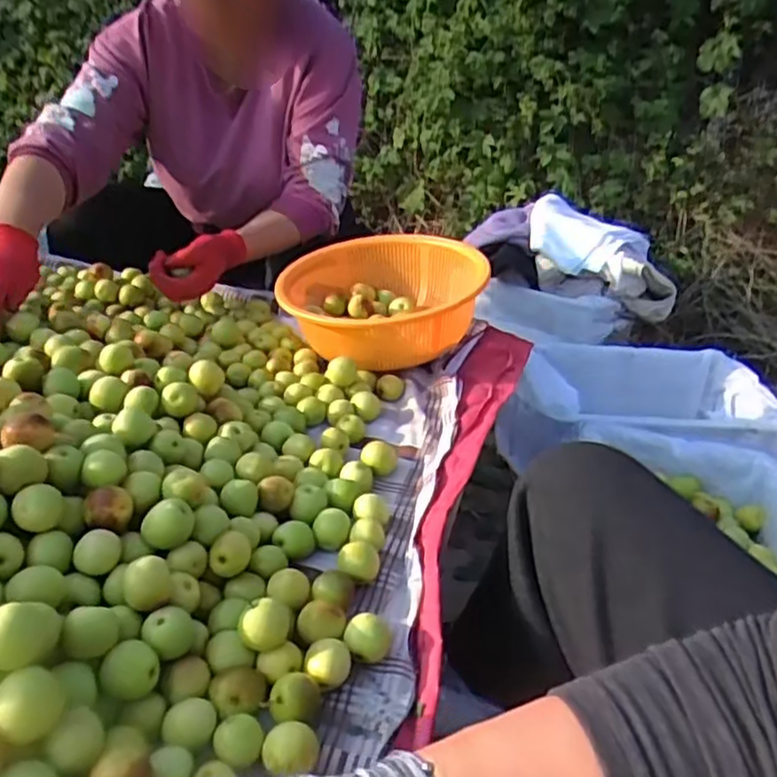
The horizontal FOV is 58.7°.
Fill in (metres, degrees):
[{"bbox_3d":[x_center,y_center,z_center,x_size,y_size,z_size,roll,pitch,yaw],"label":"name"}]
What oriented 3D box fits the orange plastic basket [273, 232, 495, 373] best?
[{"bbox_3d":[-0.010,-0.110,0.885,0.249,0.128,0.244,4,28,-2],"label":"orange plastic basket"}]

